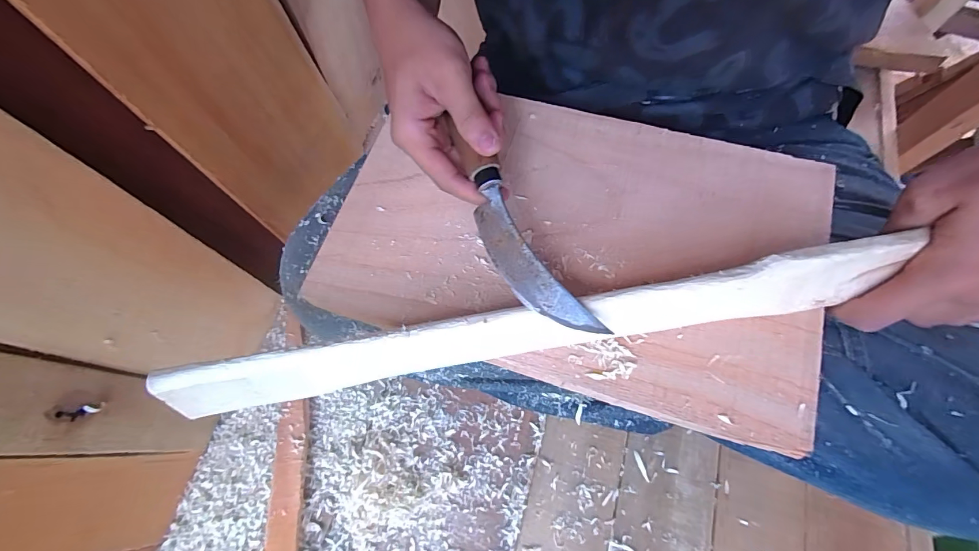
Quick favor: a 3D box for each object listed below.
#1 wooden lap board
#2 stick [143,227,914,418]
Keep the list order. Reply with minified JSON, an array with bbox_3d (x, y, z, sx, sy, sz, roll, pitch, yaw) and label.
[{"bbox_3d":[0.053,-0.031,0.290,0.322,0.016,0.203,17,68,9],"label":"wooden lap board"},{"bbox_3d":[0.017,0.034,0.244,0.413,0.047,0.024,-11,67,3],"label":"stick"}]

